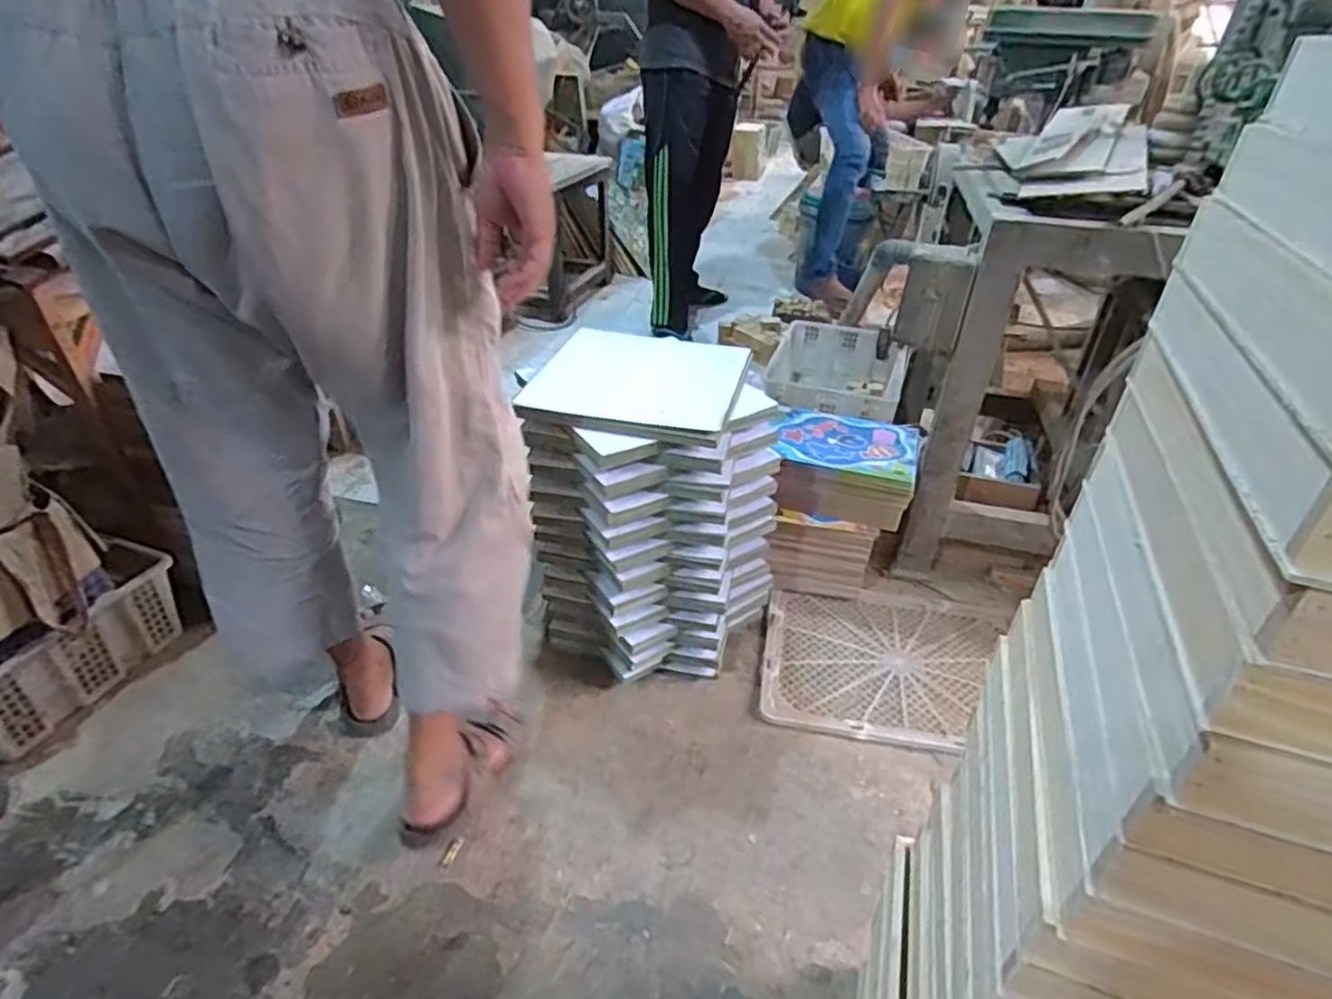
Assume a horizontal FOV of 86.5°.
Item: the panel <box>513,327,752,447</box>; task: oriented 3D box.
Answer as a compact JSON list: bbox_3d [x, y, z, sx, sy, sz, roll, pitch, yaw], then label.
[{"bbox_3d":[-0.033,-0.191,1.104,0.294,0.027,0.320,9,36,11],"label":"panel"}]

